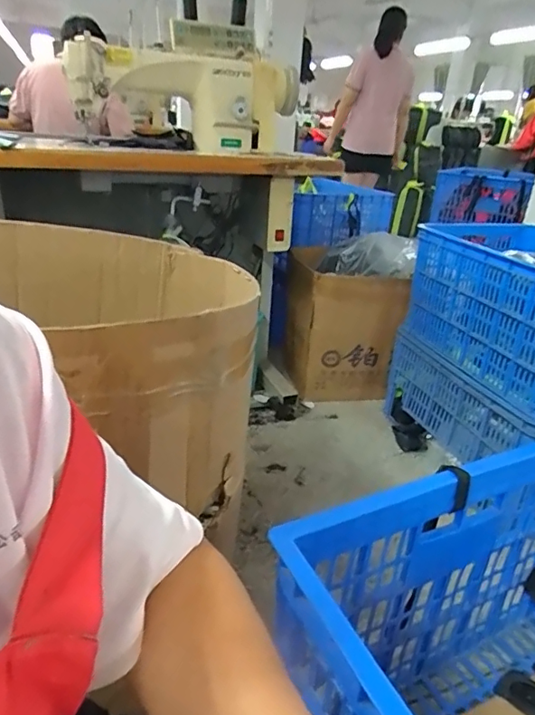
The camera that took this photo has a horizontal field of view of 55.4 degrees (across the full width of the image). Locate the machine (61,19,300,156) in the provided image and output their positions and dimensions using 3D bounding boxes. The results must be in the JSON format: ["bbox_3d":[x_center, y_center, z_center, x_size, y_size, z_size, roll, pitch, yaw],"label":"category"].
[{"bbox_3d":[-0.208,-0.714,1.351,0.580,0.279,0.219,-1,25,-11],"label":"machine"}]

